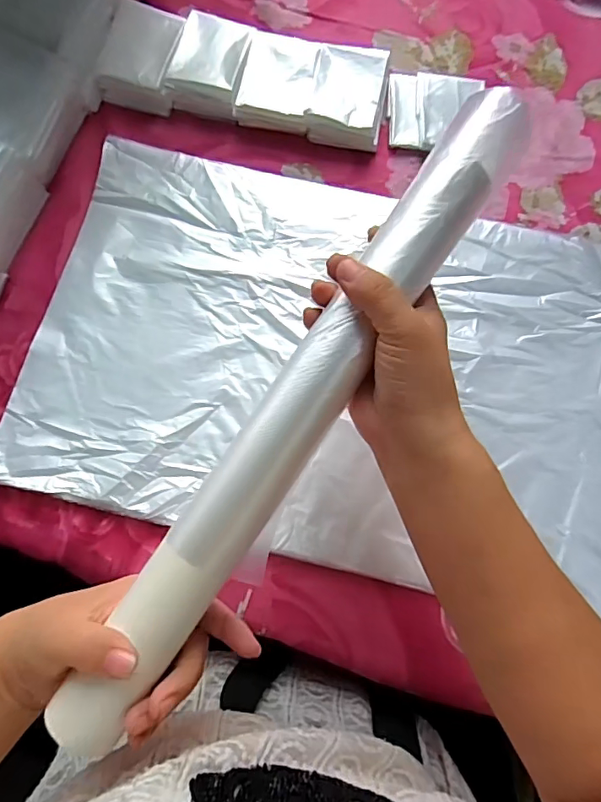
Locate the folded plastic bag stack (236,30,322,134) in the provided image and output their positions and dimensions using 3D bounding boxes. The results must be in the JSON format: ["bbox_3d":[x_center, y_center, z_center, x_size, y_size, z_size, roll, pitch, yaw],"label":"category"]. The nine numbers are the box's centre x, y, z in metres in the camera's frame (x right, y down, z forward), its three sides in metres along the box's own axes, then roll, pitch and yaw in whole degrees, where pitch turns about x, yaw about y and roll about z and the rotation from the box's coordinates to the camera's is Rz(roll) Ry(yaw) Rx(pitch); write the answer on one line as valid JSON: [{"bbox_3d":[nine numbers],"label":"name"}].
[{"bbox_3d":[-0.018,-0.293,0.446,0.065,0.029,0.086,9,76,4],"label":"folded plastic bag stack"}]

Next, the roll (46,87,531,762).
[{"bbox_3d":[0.002,-0.003,0.256,0.041,0.025,0.395,32,84,10],"label":"roll"}]

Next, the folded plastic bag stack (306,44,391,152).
[{"bbox_3d":[0.045,-0.280,0.444,0.063,0.028,0.091,8,76,4],"label":"folded plastic bag stack"}]

